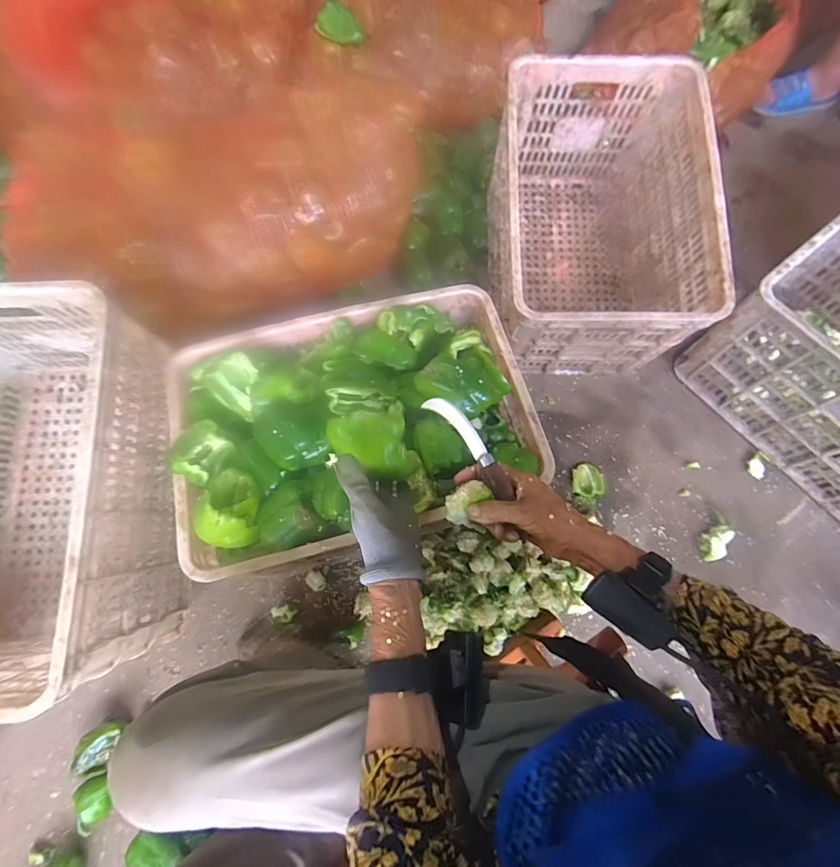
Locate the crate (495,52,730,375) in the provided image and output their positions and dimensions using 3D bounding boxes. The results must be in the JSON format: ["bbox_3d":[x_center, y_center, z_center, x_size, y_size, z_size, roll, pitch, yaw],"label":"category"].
[{"bbox_3d":[0.344,-0.426,0.885,0.365,0.337,0.584,4,70,0],"label":"crate"}]

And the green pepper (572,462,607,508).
[{"bbox_3d":[0.355,0.108,0.881,0.065,0.020,0.095,7,70,1],"label":"green pepper"}]

